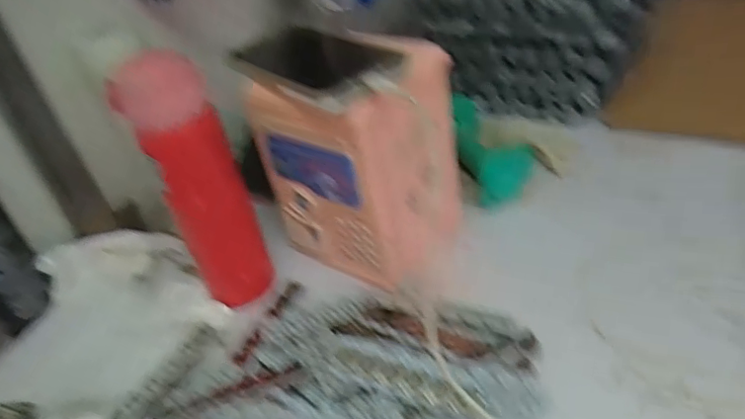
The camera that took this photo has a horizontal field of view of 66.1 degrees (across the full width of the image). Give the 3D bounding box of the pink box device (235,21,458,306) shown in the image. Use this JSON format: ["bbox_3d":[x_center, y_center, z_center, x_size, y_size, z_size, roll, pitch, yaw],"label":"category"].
[{"bbox_3d":[-0.008,-0.045,0.504,0.132,0.185,0.126,19,46,35],"label":"pink box device"}]

